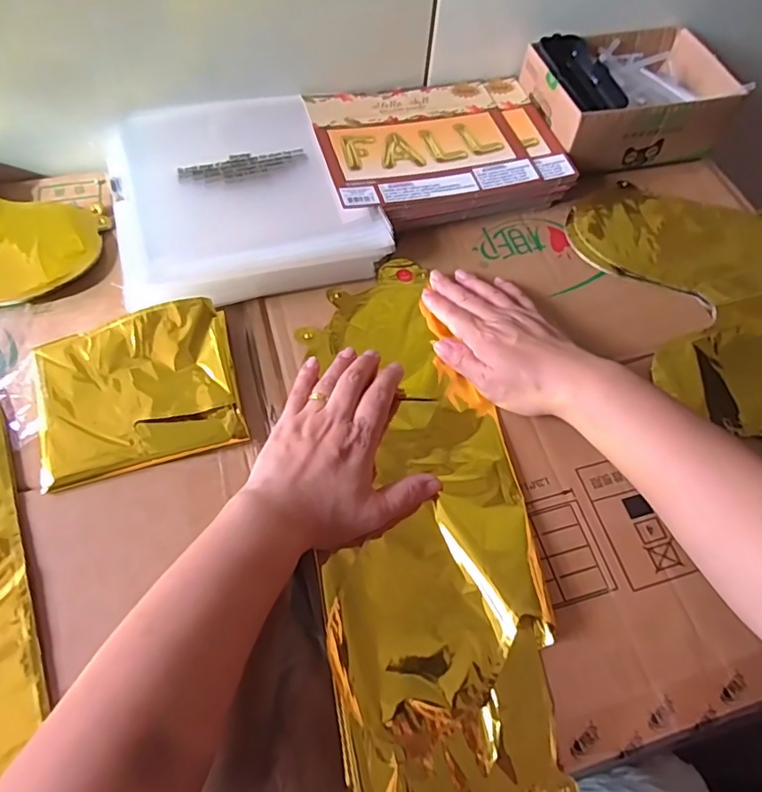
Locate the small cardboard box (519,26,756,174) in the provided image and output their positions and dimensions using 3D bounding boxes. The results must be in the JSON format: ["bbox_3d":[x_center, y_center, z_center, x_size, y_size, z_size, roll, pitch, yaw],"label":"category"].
[{"bbox_3d":[0.246,-0.300,0.564,0.178,0.069,0.131,-12,63,-10],"label":"small cardboard box"}]

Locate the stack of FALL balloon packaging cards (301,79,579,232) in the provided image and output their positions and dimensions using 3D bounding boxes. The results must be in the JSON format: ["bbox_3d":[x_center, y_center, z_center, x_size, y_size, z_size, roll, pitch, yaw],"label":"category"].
[{"bbox_3d":[0.054,-0.242,0.542,0.223,0.031,0.169,-13,63,-11],"label":"stack of FALL balloon packaging cards"}]

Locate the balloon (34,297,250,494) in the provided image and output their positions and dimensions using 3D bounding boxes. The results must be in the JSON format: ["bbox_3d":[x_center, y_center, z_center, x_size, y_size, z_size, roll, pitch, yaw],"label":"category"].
[{"bbox_3d":[-0.180,-0.008,0.408,0.140,0.022,0.122,-13,63,-11],"label":"balloon"}]

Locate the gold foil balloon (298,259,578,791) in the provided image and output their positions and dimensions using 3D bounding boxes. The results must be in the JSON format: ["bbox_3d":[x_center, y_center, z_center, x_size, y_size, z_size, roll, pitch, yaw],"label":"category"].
[{"bbox_3d":[0.029,0.092,0.398,0.141,0.041,0.433,-2,61,-5],"label":"gold foil balloon"}]

